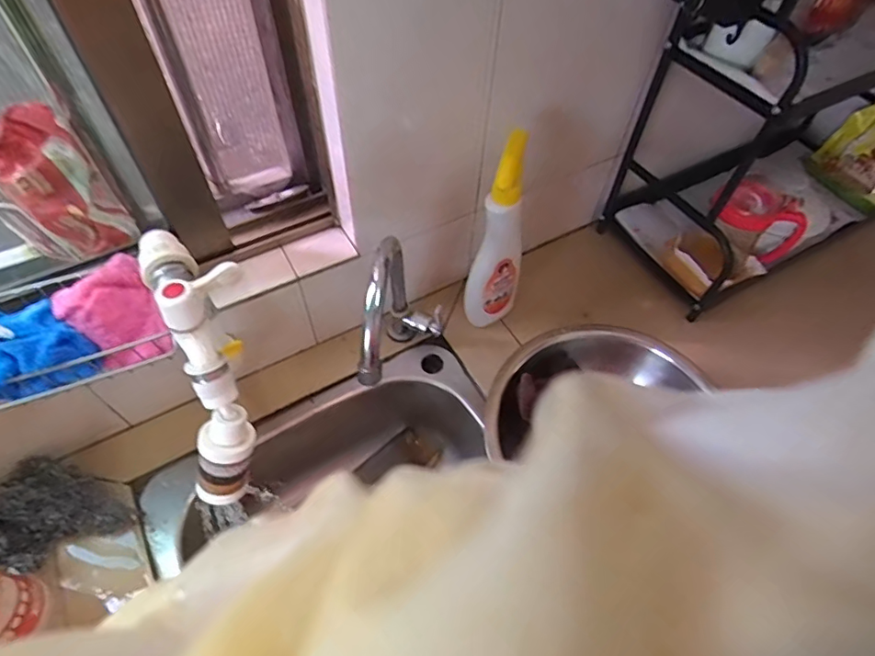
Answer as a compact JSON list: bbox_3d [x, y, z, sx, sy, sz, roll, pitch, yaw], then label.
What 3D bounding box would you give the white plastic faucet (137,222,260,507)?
[{"bbox_3d":[-0.179,0.030,0.410,0.076,0.104,0.228,-13,97,-11],"label":"white plastic faucet"}]

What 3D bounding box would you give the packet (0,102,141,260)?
[{"bbox_3d":[-0.373,-0.142,0.513,0.074,0.132,0.094,-33,63,-22],"label":"packet"}]

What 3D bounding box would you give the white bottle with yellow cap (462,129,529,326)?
[{"bbox_3d":[0.077,-0.105,0.633,0.066,0.258,0.067,14,56,7],"label":"white bottle with yellow cap"}]

